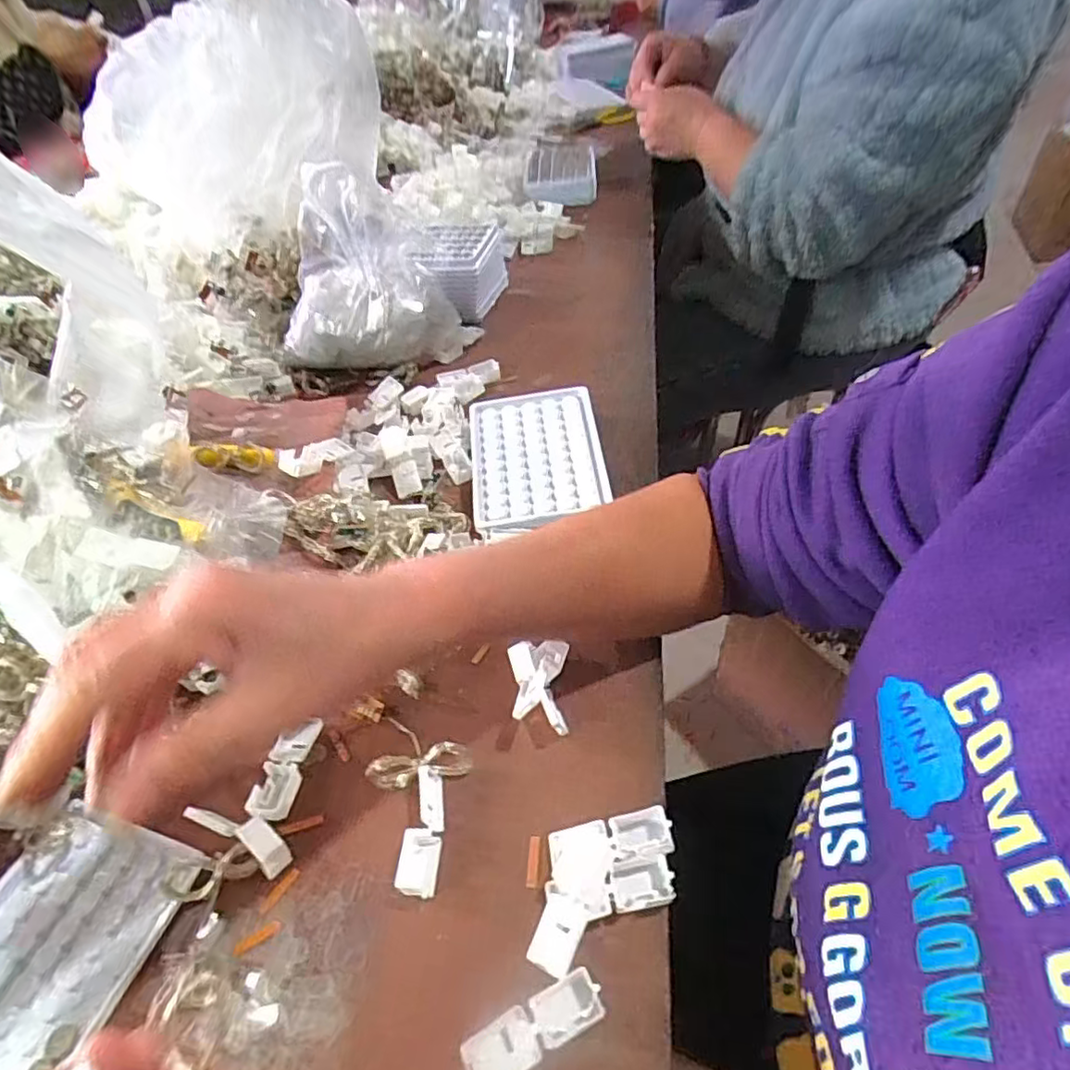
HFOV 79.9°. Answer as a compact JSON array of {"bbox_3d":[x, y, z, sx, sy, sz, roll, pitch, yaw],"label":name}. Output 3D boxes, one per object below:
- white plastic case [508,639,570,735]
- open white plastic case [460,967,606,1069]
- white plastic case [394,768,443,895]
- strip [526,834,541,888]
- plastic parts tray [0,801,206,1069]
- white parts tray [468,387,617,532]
[{"bbox_3d":[0.002,0.081,0.344,0.030,0.027,0.045,-3,47,4],"label":"white plastic case"},{"bbox_3d":[-0.001,0.191,0.248,0.055,0.009,0.019,-25,49,-16],"label":"open white plastic case"},{"bbox_3d":[-0.052,0.140,0.305,0.017,0.014,0.057,1,47,7],"label":"white plastic case"},{"bbox_3d":[-0.001,0.152,0.298,0.005,0.005,0.024,1,47,7],"label":"strip"},{"bbox_3d":[-0.224,0.192,0.281,0.092,0.014,0.129,12,50,17],"label":"plastic parts tray"},{"bbox_3d":[0.001,-0.058,0.471,0.094,0.026,0.126,-7,47,0],"label":"white parts tray"}]

